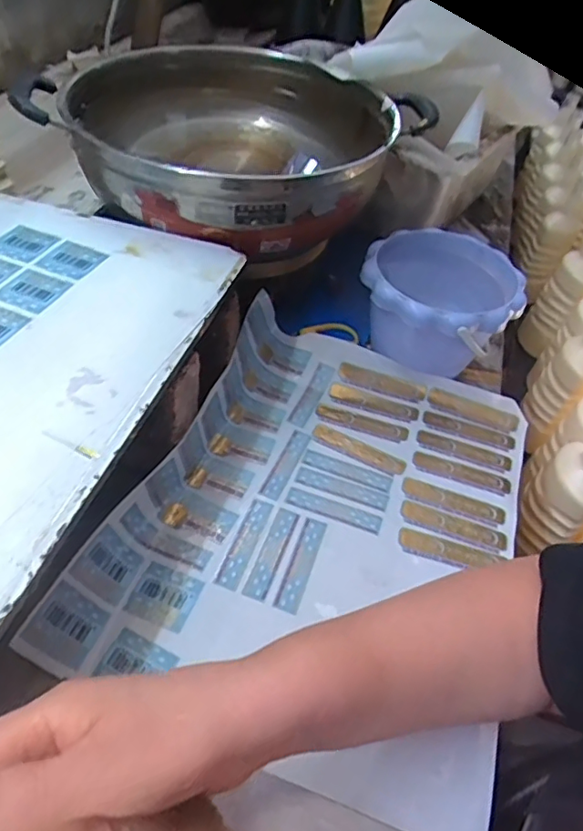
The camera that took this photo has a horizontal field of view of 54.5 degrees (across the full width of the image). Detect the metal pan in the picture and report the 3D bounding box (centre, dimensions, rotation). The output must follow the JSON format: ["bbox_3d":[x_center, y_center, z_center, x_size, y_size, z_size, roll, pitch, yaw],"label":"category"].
[{"bbox_3d":[-0.052,-0.294,0.589,0.318,0.077,0.318,2,48,-2],"label":"metal pan"}]

